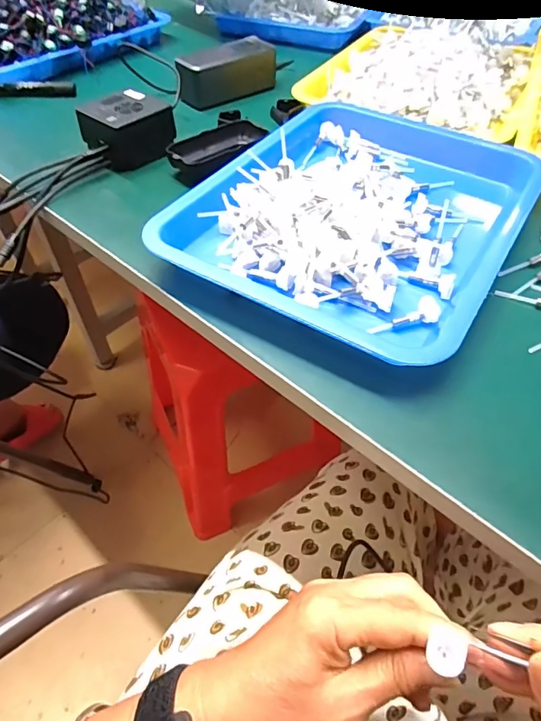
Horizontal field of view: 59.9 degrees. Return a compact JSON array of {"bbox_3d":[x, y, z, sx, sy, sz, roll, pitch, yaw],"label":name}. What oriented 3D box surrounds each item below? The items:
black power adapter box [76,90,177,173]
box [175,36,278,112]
[{"bbox_3d":[-0.152,-0.252,0.506,0.071,0.043,0.083,37,60,26],"label":"black power adapter box"},{"bbox_3d":[-0.060,-0.382,0.626,0.145,0.054,0.054,-33,58,-24],"label":"box"}]

